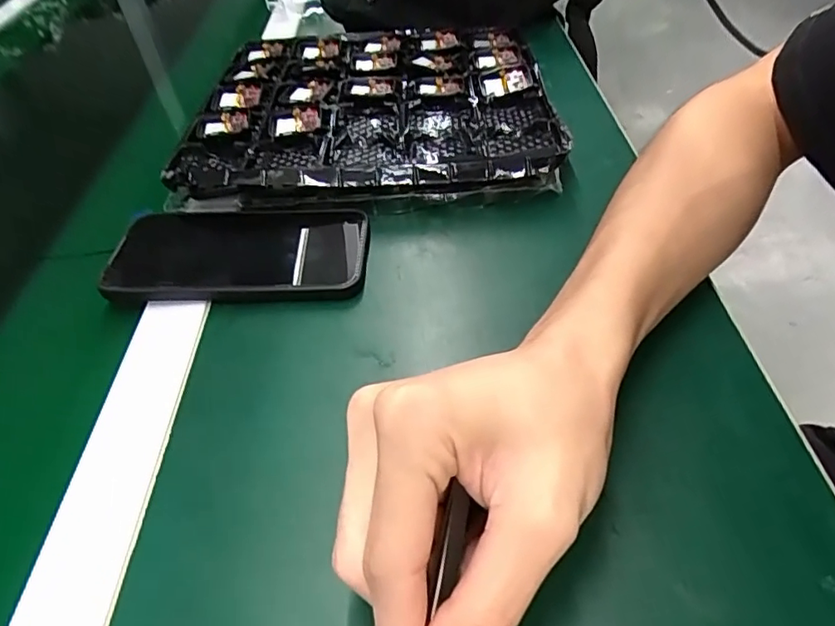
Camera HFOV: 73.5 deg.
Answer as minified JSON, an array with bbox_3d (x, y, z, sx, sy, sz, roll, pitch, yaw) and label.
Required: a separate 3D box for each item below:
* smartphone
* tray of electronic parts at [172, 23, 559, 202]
[{"bbox_3d":[-0.114,-0.041,0.362,0.161,0.013,0.082,0,46,3],"label":"smartphone"},{"bbox_3d":[-0.040,-0.176,0.475,0.289,0.037,0.269,-2,46,1],"label":"tray of electronic parts"}]

